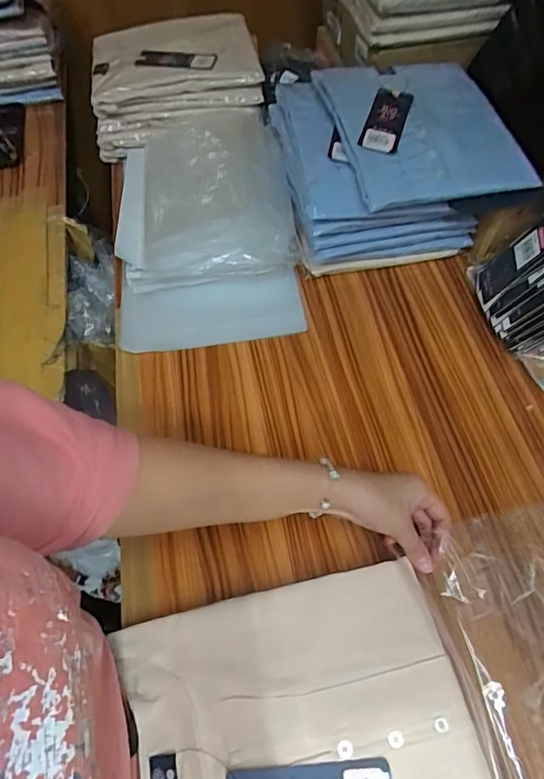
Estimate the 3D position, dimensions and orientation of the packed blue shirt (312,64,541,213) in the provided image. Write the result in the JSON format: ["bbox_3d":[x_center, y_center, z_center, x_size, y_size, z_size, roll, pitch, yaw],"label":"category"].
[{"bbox_3d":[0.182,-0.332,0.621,0.205,0.033,0.257,-9,58,-5],"label":"packed blue shirt"}]

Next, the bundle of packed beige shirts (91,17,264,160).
[{"bbox_3d":[-0.160,-0.505,0.794,0.260,0.102,0.208,-10,58,-6],"label":"bundle of packed beige shirts"}]

